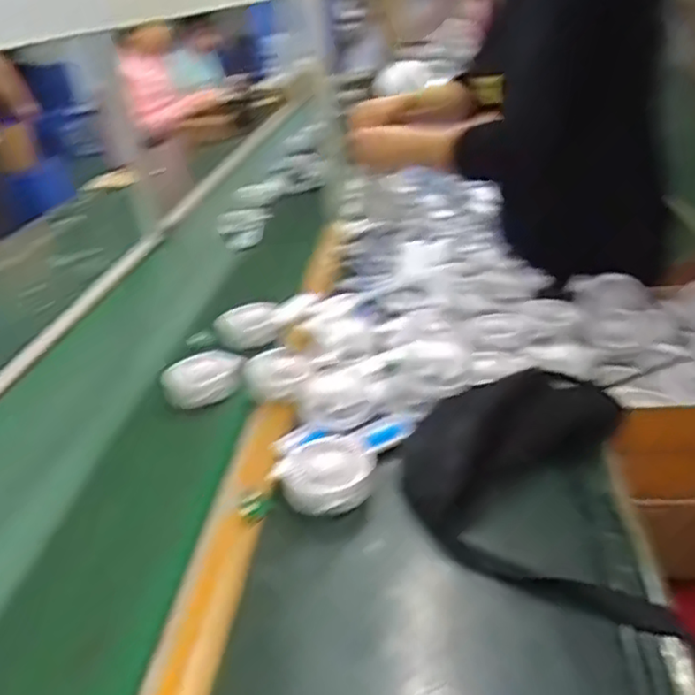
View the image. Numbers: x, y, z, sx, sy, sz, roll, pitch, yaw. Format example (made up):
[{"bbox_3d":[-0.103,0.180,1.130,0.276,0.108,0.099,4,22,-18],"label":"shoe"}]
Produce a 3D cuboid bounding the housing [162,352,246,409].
[{"bbox_3d":[-0.188,0.039,0.922,0.103,0.050,0.063,-25,32,-33],"label":"housing"}]

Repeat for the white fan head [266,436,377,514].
[{"bbox_3d":[-0.023,0.136,0.749,0.101,0.047,0.090,5,29,22],"label":"white fan head"}]

